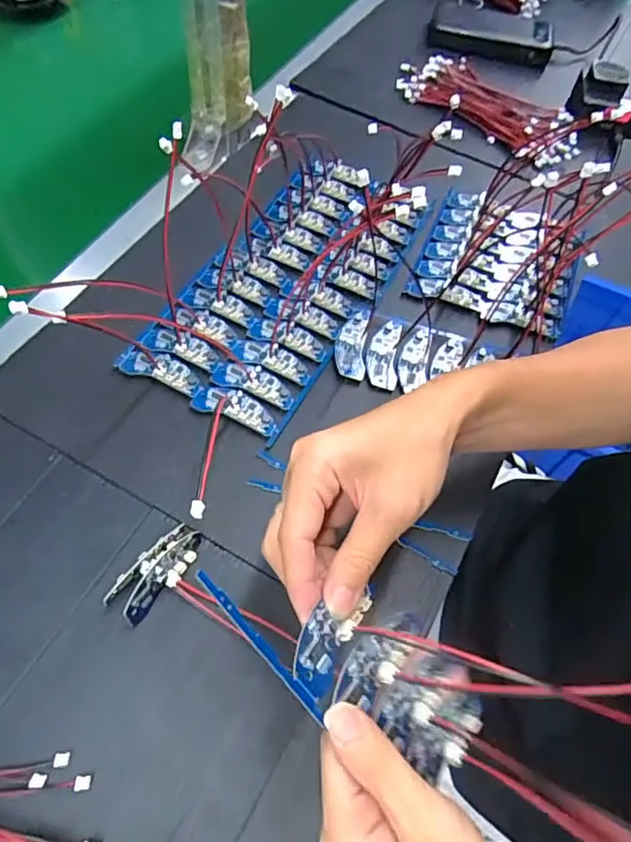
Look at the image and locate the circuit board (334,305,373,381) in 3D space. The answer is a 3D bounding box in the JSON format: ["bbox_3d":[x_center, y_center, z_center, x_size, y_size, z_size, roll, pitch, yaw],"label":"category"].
[{"bbox_3d":[0.030,-0.069,0.455,0.025,0.007,0.073,9,60,1],"label":"circuit board"}]

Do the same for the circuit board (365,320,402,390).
[{"bbox_3d":[0.055,-0.056,0.451,0.026,0.009,0.062,10,60,1],"label":"circuit board"}]

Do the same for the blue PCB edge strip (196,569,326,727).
[{"bbox_3d":[-0.024,0.098,0.244,0.006,0.004,0.083,-40,98,-22],"label":"blue PCB edge strip"}]

